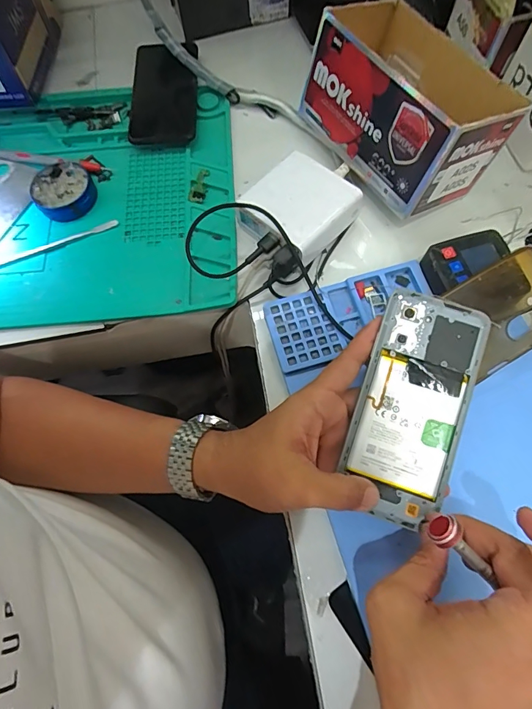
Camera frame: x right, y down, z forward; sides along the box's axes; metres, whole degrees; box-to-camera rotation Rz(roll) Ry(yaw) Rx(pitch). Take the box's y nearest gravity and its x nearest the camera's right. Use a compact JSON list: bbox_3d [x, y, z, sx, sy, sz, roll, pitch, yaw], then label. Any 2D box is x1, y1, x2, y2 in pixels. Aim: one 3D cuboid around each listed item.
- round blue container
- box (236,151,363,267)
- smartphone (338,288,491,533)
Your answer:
[{"bbox_3d":[-0.211,-0.170,0.424,0.059,0.017,0.060,-1,70,2],"label":"round blue container"},{"bbox_3d":[0.031,-0.141,0.394,0.089,0.043,0.084,-42,74,-12],"label":"box"},{"bbox_3d":[0.107,0.037,0.293,0.076,0.005,0.162,14,82,8],"label":"smartphone"}]

